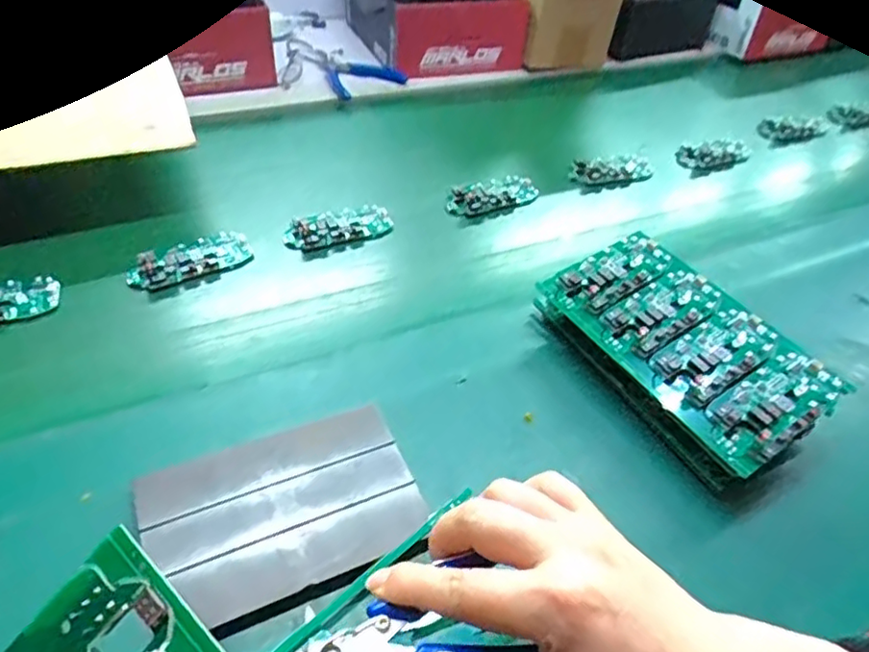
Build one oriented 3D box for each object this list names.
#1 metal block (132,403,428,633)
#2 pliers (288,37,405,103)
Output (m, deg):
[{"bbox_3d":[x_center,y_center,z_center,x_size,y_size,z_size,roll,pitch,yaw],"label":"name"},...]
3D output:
[{"bbox_3d":[-0.084,0.103,0.352,0.144,0.015,0.098,-17,49,-20],"label":"metal block"},{"bbox_3d":[-0.116,-0.344,0.801,0.088,0.018,0.191,-20,52,-27],"label":"pliers"}]

